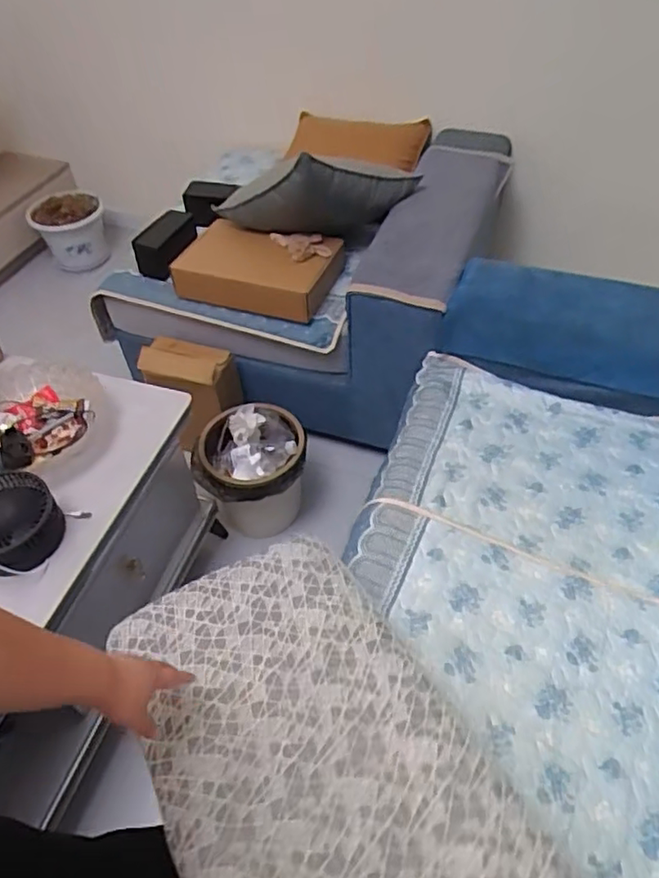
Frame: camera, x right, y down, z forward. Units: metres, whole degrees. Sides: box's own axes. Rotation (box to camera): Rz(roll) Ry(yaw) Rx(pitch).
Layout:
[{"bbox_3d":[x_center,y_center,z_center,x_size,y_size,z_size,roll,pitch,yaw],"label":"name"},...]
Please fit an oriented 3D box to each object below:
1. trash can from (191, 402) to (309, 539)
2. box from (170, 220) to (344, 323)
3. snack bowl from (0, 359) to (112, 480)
[{"bbox_3d":[-0.191,0.094,1.511,0.260,0.267,0.250,-12,53,-8],"label":"trash can"},{"bbox_3d":[-0.178,-0.445,1.533,0.404,0.086,0.255,14,52,12],"label":"box"},{"bbox_3d":[-0.564,-0.037,1.137,0.271,0.085,0.279,0,50,0],"label":"snack bowl"}]

